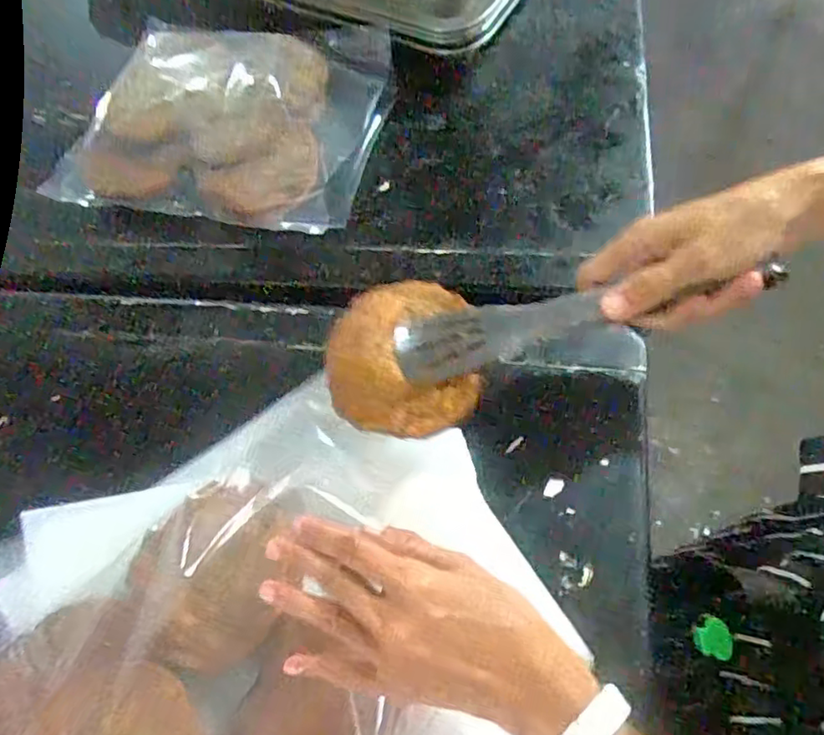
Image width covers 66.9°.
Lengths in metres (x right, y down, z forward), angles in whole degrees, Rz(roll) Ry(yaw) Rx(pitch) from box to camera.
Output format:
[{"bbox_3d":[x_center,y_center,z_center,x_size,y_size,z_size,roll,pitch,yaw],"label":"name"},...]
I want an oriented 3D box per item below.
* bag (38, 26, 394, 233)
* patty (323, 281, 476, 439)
[{"bbox_3d":[-0.174,-0.238,0.574,0.291,0.032,0.218,13,68,7],"label":"bag"},{"bbox_3d":[-0.008,-0.009,0.373,0.085,0.018,0.099,-7,65,6],"label":"patty"}]

